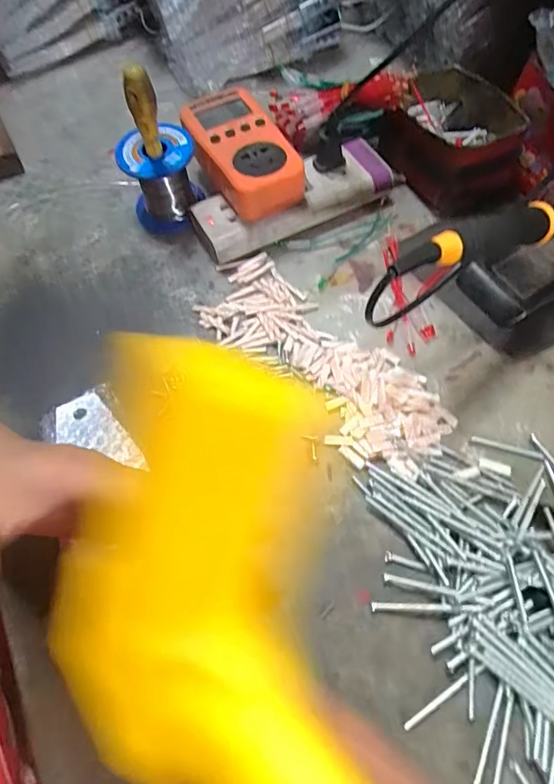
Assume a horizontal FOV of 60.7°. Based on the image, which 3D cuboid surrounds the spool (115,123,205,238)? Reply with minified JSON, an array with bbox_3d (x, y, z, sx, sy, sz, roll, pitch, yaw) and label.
[{"bbox_3d":[-0.098,-0.182,0.409,0.061,0.066,0.061,-20,64,-7],"label":"spool"}]

